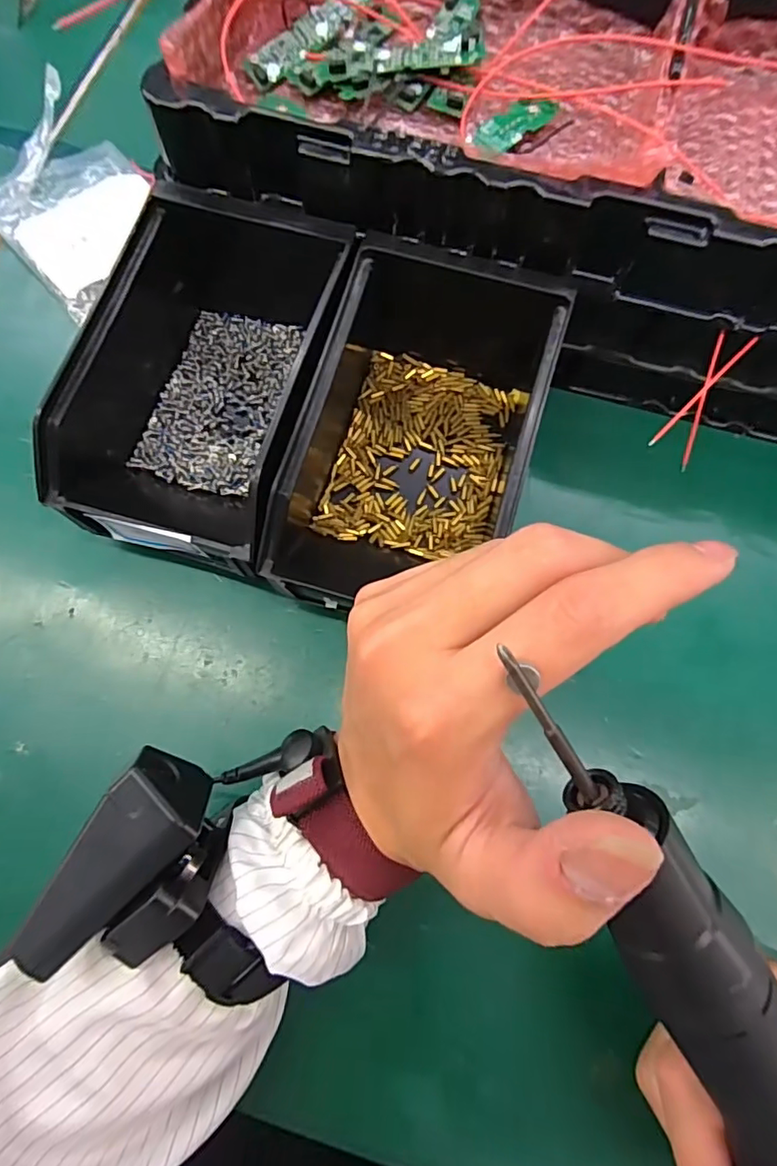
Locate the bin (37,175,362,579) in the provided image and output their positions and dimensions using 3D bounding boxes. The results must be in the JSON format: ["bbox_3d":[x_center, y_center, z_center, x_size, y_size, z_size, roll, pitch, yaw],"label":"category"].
[{"bbox_3d":[-0.089,-0.102,0.281,0.115,0.079,0.180,14,74,3],"label":"bin"}]

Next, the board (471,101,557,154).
[{"bbox_3d":[0.065,-0.236,0.278,0.050,0.004,0.017,-39,78,-11],"label":"board"}]

